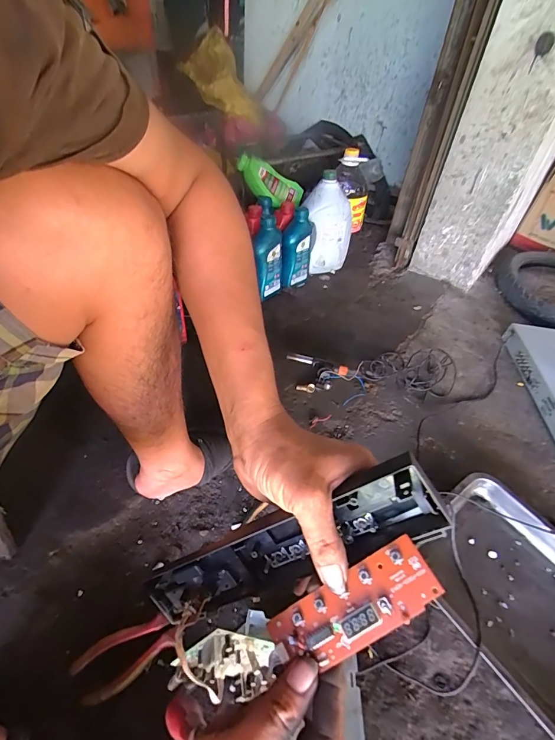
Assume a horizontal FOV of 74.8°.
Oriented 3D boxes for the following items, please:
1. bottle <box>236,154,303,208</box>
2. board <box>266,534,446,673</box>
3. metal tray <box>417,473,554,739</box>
[{"bbox_3d":[-0.021,-0.596,1.178,0.231,0.089,0.102,15,39,-30],"label":"bottle"},{"bbox_3d":[0.050,0.161,0.244,0.115,0.009,0.043,-34,50,7],"label":"board"},{"bbox_3d":[0.401,0.362,0.570,0.277,0.045,0.340,-27,54,-29],"label":"metal tray"}]

